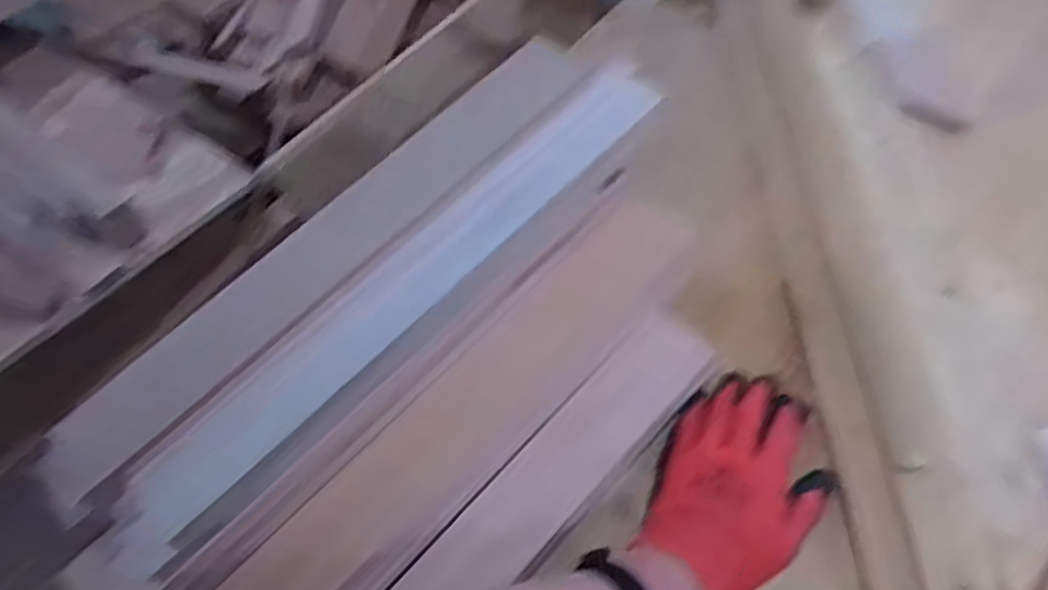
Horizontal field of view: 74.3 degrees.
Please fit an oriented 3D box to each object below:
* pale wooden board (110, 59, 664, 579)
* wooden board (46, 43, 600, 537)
[{"bbox_3d":[-0.078,-0.006,0.459,0.052,0.017,0.444,43,76,16],"label":"pale wooden board"},{"bbox_3d":[-0.135,-0.032,0.472,0.442,0.013,0.060,-44,64,-12],"label":"wooden board"}]

